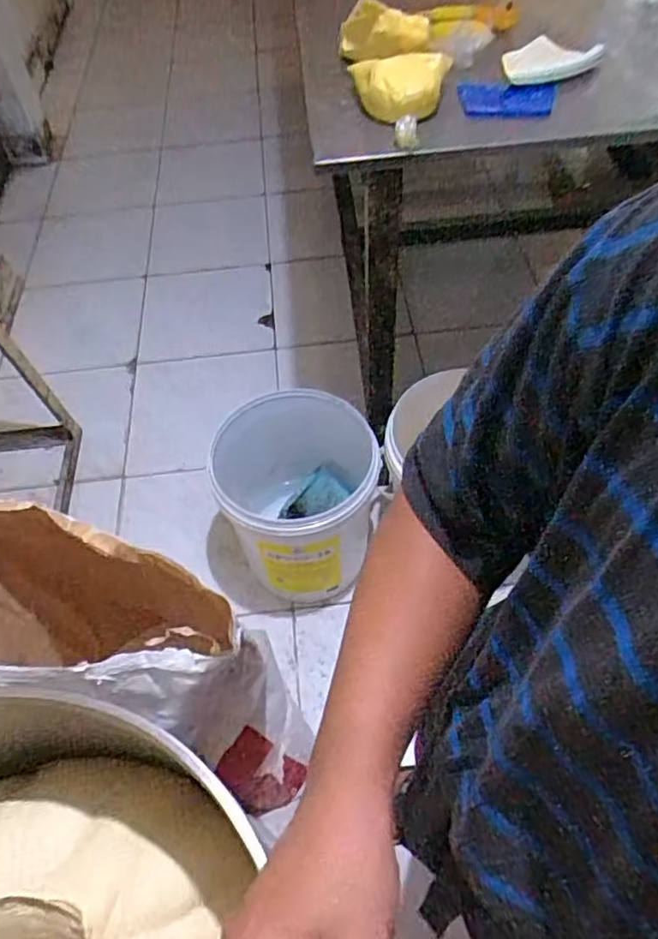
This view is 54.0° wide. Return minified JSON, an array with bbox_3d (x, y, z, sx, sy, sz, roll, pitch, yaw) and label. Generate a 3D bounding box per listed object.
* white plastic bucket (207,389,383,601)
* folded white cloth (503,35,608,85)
[{"bbox_3d":[-0.034,0.073,1.349,0.322,0.383,0.305,-3,53,3],"label":"white plastic bucket"},{"bbox_3d":[0.300,-0.563,0.888,0.147,0.020,0.089,-34,58,-19],"label":"folded white cloth"}]

